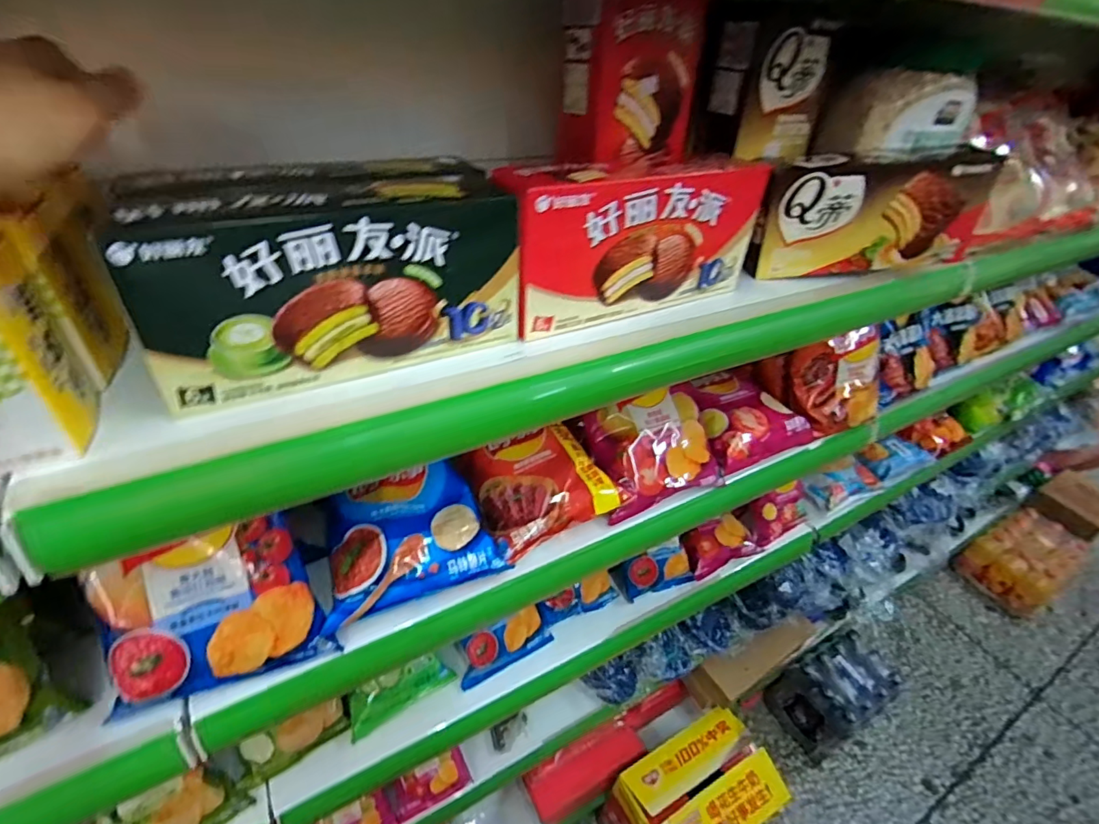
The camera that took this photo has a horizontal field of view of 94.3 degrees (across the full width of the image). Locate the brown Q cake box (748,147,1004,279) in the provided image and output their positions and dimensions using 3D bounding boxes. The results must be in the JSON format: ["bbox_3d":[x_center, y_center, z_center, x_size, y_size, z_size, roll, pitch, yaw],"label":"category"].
[{"bbox_3d":[0.318,-0.210,0.536,0.237,0.112,0.079,-7,37,-2],"label":"brown Q cake box"}]

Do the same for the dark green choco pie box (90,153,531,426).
[{"bbox_3d":[-0.148,-0.099,0.351,0.233,0.107,0.108,-18,45,-26],"label":"dark green choco pie box"}]

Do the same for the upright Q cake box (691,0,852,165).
[{"bbox_3d":[0.218,-0.330,0.517,0.120,0.121,0.084,-15,43,-23],"label":"upright Q cake box"}]

